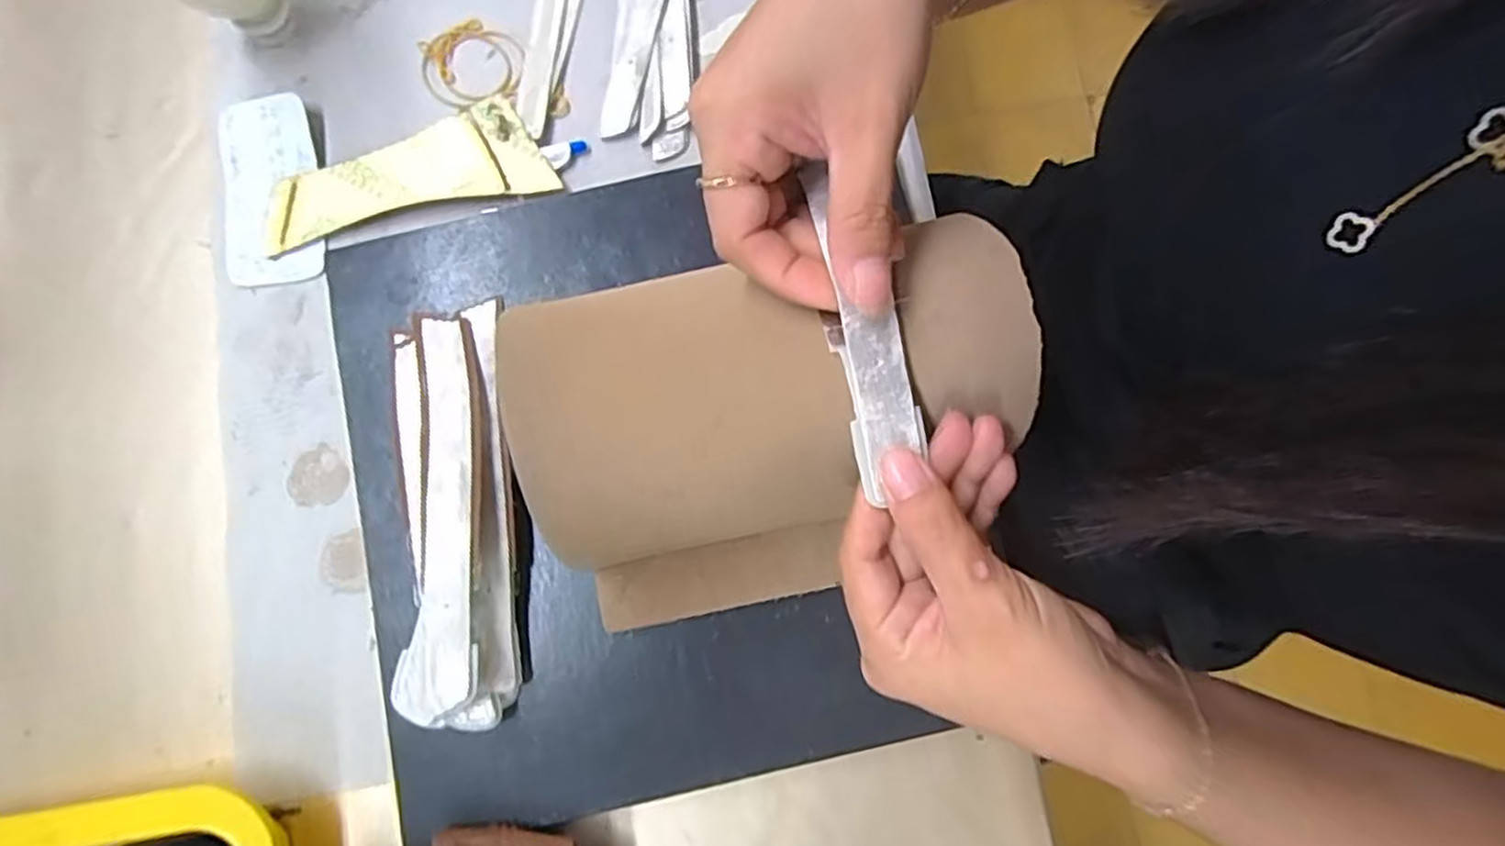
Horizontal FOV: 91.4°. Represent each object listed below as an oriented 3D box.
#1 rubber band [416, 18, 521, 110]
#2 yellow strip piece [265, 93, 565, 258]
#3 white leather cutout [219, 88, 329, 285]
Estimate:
[{"bbox_3d":[-0.161,-0.208,0.421,0.057,0.010,0.053,0,80,-2],"label":"rubber band"},{"bbox_3d":[-0.191,-0.137,0.402,0.153,0.009,0.055,-15,85,-1],"label":"yellow strip piece"},{"bbox_3d":[-0.265,-0.127,0.402,0.053,0.015,0.103,-11,80,-4],"label":"white leather cutout"}]

